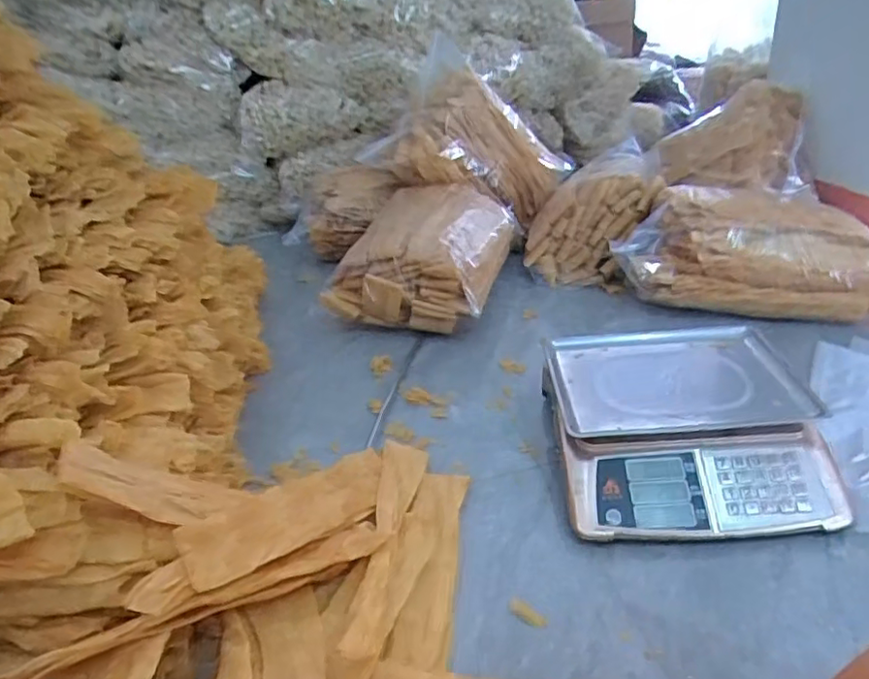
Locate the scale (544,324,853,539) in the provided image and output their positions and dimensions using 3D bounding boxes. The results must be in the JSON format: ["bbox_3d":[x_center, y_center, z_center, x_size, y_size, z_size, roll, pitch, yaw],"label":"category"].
[{"bbox_3d":[0.338,0.120,0.869,0.326,0.117,0.323,-4,30,3],"label":"scale"}]

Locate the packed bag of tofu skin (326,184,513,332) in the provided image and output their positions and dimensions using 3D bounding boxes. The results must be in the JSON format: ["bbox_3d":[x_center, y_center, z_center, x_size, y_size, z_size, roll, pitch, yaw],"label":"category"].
[{"bbox_3d":[-0.011,-0.203,1.355,0.323,0.174,0.404,5,32,18],"label":"packed bag of tofu skin"}]

